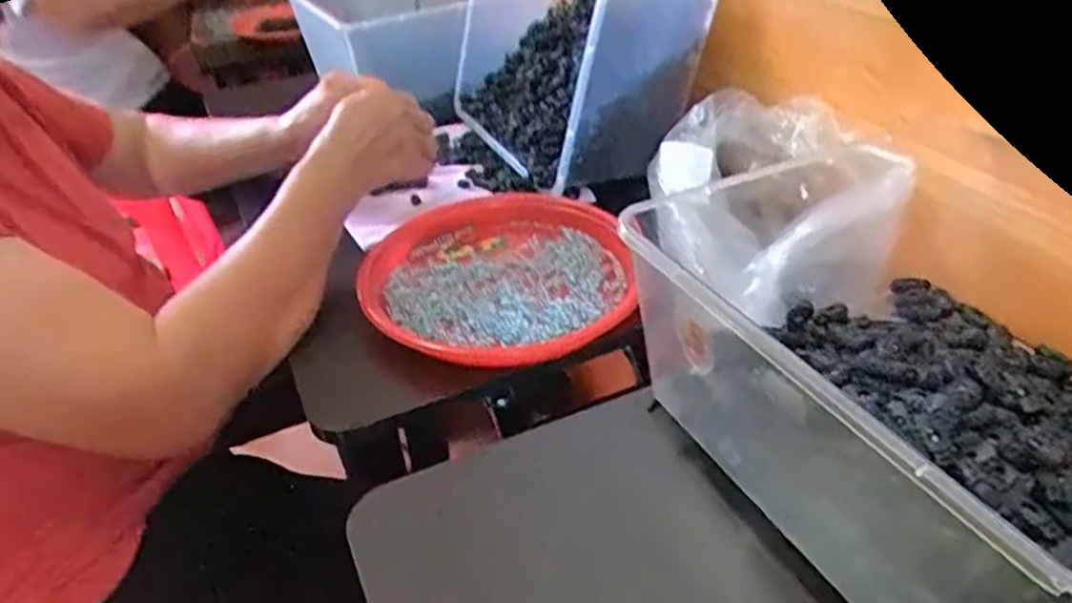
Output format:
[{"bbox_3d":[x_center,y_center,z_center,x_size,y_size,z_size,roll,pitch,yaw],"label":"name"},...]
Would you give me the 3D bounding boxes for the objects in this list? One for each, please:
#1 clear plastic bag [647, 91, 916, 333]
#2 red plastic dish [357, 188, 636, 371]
[{"bbox_3d":[0.192,-0.093,0.612,0.153,0.089,0.221,-8,36,-5],"label":"clear plastic bag"},{"bbox_3d":[-0.032,-0.030,0.642,0.230,0.032,0.242,-2,36,2],"label":"red plastic dish"}]

